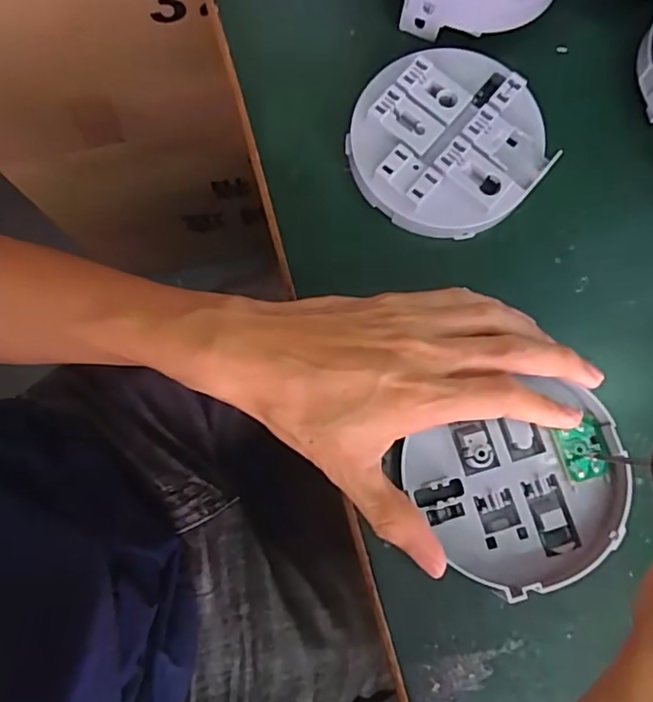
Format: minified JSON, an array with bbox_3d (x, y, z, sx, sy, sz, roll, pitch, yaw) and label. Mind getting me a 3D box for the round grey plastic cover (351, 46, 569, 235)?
[{"bbox_3d":[0.065,-0.112,0.310,0.098,0.024,0.097,0,79,-1],"label":"round grey plastic cover"}]

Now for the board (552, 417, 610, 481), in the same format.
[{"bbox_3d":[0.125,0.048,0.278,0.022,0.004,0.028,-13,80,-3],"label":"board"}]

